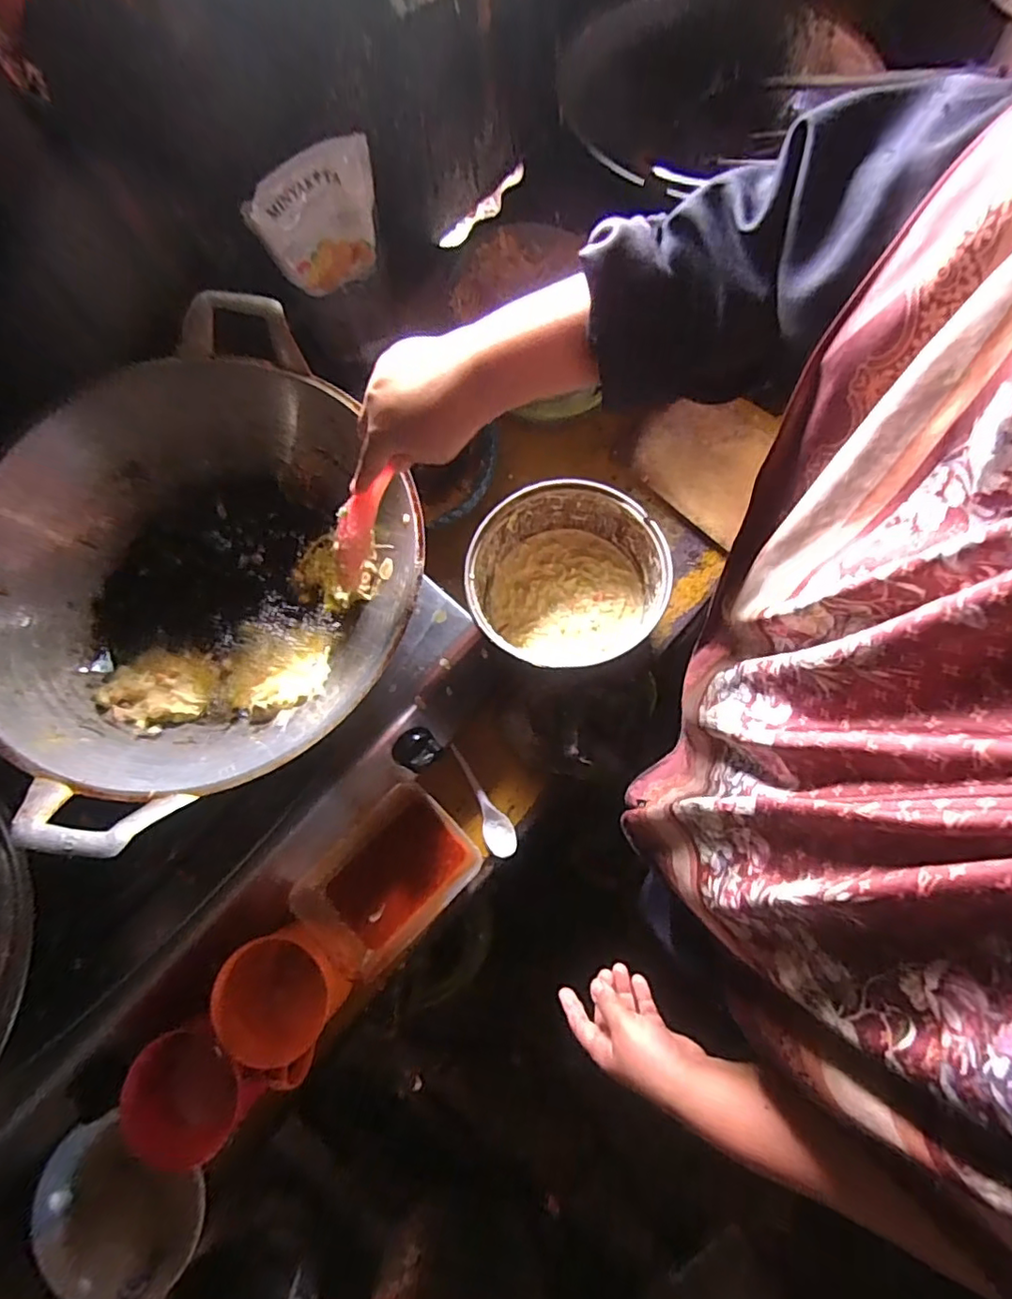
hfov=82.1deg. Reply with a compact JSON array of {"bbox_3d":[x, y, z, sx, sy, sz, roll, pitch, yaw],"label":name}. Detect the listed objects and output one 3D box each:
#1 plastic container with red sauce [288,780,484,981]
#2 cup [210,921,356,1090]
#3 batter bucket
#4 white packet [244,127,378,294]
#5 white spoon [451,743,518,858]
[{"bbox_3d":[-0.122,0.239,0.608,0.125,0.066,0.174,43,75,13],"label":"plastic container with red sauce"},{"bbox_3d":[-0.210,0.334,0.563,0.118,0.087,0.104,40,74,13],"label":"cup"},{"bbox_3d":[0.063,-0.076,0.650,0.205,0.123,0.178,-8,70,-4],"label":"batter bucket"},{"bbox_3d":[-0.188,-0.433,0.591,0.128,0.118,0.029,-24,72,-9],"label":"white packet"},{"bbox_3d":[-0.024,0.168,0.654,0.034,0.012,0.132,-21,72,-8],"label":"white spoon"}]

